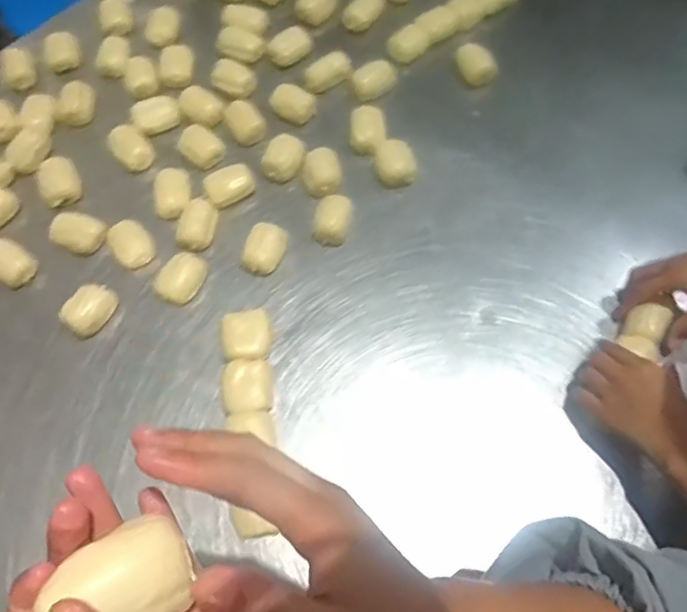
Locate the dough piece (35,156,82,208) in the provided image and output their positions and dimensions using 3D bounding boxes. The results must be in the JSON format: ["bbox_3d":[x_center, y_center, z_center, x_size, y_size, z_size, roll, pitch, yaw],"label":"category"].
[{"bbox_3d":[-0.349,-0.152,0.702,0.044,0.031,0.065,-24,66,-8],"label":"dough piece"}]

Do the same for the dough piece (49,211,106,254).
[{"bbox_3d":[-0.309,-0.087,0.659,0.053,0.028,0.042,18,67,11],"label":"dough piece"}]

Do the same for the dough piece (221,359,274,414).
[{"bbox_3d":[-0.100,0.084,0.595,0.050,0.028,0.054,-9,65,-2],"label":"dough piece"}]

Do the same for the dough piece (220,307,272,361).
[{"bbox_3d":[-0.105,0.033,0.620,0.050,0.035,0.053,-1,65,2],"label":"dough piece"}]

